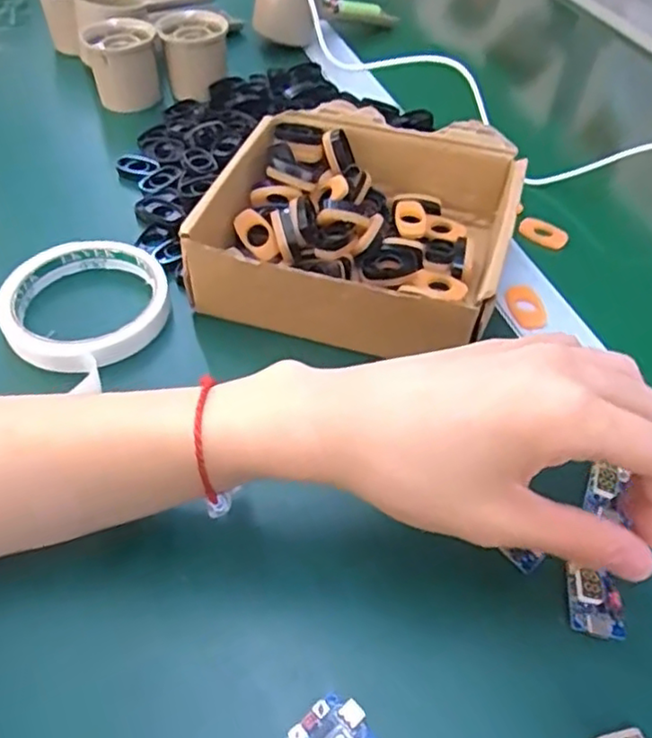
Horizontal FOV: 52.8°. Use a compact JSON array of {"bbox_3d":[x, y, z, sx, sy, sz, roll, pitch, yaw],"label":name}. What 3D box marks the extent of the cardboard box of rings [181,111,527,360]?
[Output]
[{"bbox_3d":[0.021,-0.084,0.390,0.167,0.053,0.151,14,50,9],"label":"cardboard box of rings"}]

